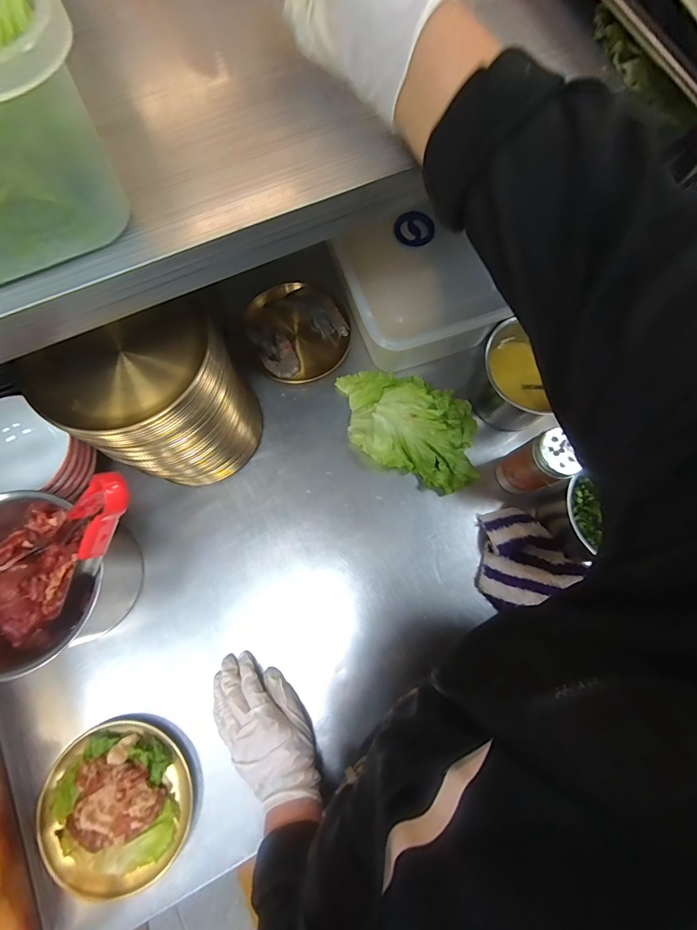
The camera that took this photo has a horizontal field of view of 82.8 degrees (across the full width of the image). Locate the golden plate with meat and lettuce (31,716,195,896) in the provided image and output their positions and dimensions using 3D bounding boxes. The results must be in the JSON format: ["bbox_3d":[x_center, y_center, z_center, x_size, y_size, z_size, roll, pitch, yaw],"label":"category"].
[{"bbox_3d":[-0.261,0.377,0.442,0.161,0.034,0.147,0,77,-2],"label":"golden plate with meat and lettuce"}]

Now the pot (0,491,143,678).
[{"bbox_3d":[-0.353,0.116,0.449,0.182,0.134,0.192,0,77,-2],"label":"pot"}]

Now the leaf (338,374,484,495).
[{"bbox_3d":[0.083,-0.057,0.556,0.230,0.037,0.135,27,77,5],"label":"leaf"}]

